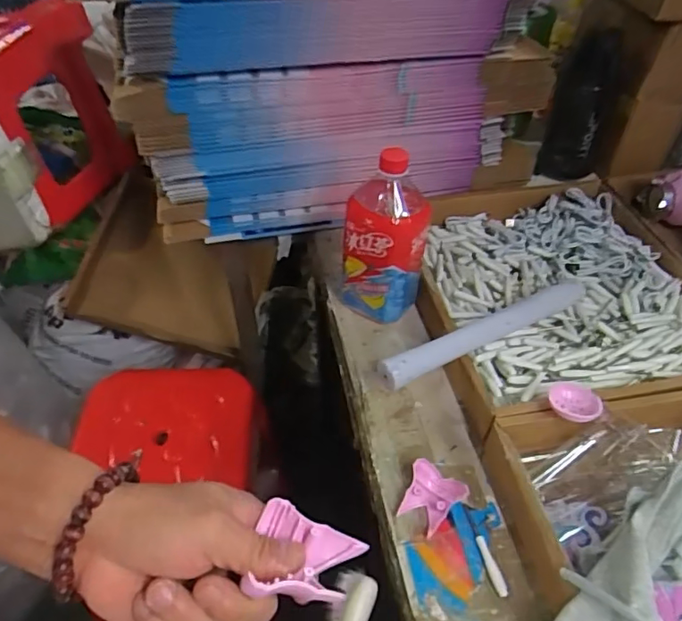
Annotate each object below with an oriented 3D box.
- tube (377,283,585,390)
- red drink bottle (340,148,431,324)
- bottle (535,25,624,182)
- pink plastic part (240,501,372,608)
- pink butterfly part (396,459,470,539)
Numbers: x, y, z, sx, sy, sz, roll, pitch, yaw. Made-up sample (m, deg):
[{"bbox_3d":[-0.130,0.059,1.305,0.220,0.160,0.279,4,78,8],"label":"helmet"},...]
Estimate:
[{"bbox_3d":[0.165,0.023,0.609,0.276,0.028,0.028,-22,50,-21],"label":"tube"},{"bbox_3d":[0.055,-0.093,0.645,0.092,0.218,0.090,10,46,9],"label":"red drink bottle"},{"bbox_3d":[0.389,-0.322,0.864,0.092,0.219,0.074,22,49,19],"label":"bottle"},{"bbox_3d":[-0.022,0.129,0.278,0.056,0.029,0.051,0,46,0],"label":"pink plastic part"},{"bbox_3d":[0.086,0.178,0.514,0.054,0.027,0.058,27,51,23],"label":"pink butterfly part"}]

